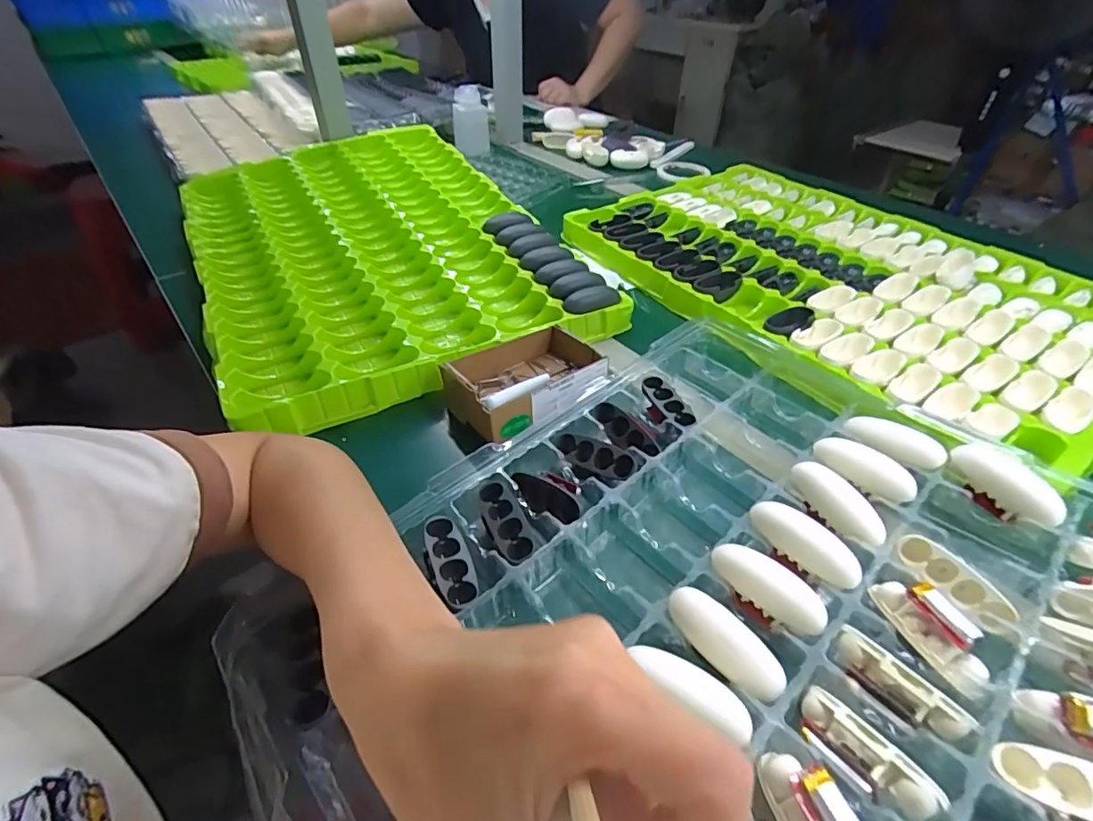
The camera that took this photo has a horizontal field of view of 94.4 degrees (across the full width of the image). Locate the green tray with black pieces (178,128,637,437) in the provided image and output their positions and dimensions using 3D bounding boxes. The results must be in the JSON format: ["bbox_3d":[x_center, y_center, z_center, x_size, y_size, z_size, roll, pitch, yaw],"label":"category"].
[{"bbox_3d":[-0.220,-0.222,0.618,0.381,0.037,0.589,-21,47,-23],"label":"green tray with black pieces"}]

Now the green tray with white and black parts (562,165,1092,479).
[{"bbox_3d":[0.346,-0.173,0.611,0.393,0.029,0.568,-24,48,-25],"label":"green tray with white and black parts"}]

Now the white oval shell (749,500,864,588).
[{"bbox_3d":[0.158,0.077,0.308,0.019,0.019,0.065,-28,50,-29],"label":"white oval shell"}]

